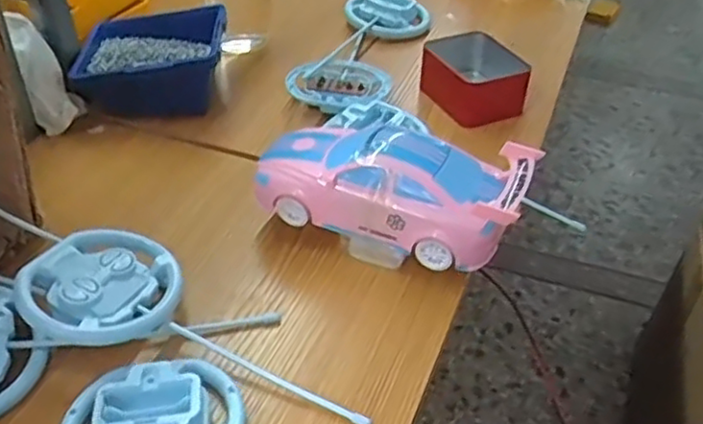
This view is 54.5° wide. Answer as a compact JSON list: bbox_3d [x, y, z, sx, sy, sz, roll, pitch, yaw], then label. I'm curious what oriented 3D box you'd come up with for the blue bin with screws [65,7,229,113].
[{"bbox_3d":[-0.195,-0.152,0.687,0.144,0.066,0.116,5,40,3],"label":"blue bin with screws"}]

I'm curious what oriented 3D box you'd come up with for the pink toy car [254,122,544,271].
[{"bbox_3d":[0.027,-0.016,0.508,0.197,0.084,0.079,16,42,15],"label":"pink toy car"}]

